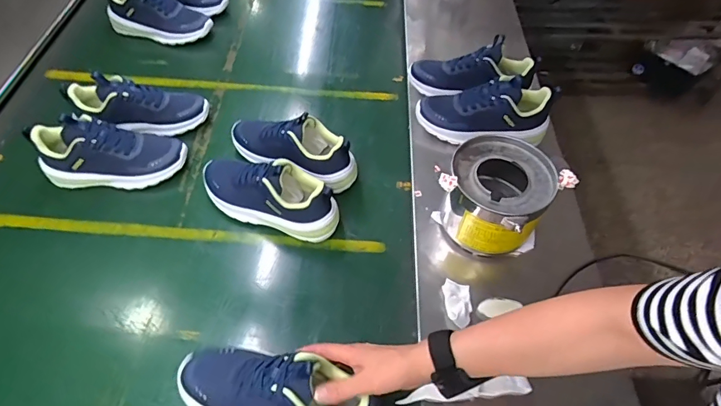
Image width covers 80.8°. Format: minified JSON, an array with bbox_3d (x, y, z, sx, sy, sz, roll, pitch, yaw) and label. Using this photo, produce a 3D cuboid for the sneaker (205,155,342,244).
[{"bbox_3d":[-0.144,-0.018,0.644,0.220,0.097,0.075,18,57,11],"label":"sneaker"}]

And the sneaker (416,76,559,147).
[{"bbox_3d":[0.209,-0.159,0.714,0.219,0.084,0.088,15,56,7],"label":"sneaker"}]

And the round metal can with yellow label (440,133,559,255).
[{"bbox_3d":[0.194,-0.003,0.624,0.139,0.125,0.140,24,57,13],"label":"round metal can with yellow label"}]

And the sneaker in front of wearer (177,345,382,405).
[{"bbox_3d":[-0.100,0.206,0.469,0.231,0.102,0.089,8,55,16],"label":"sneaker in front of wearer"}]

